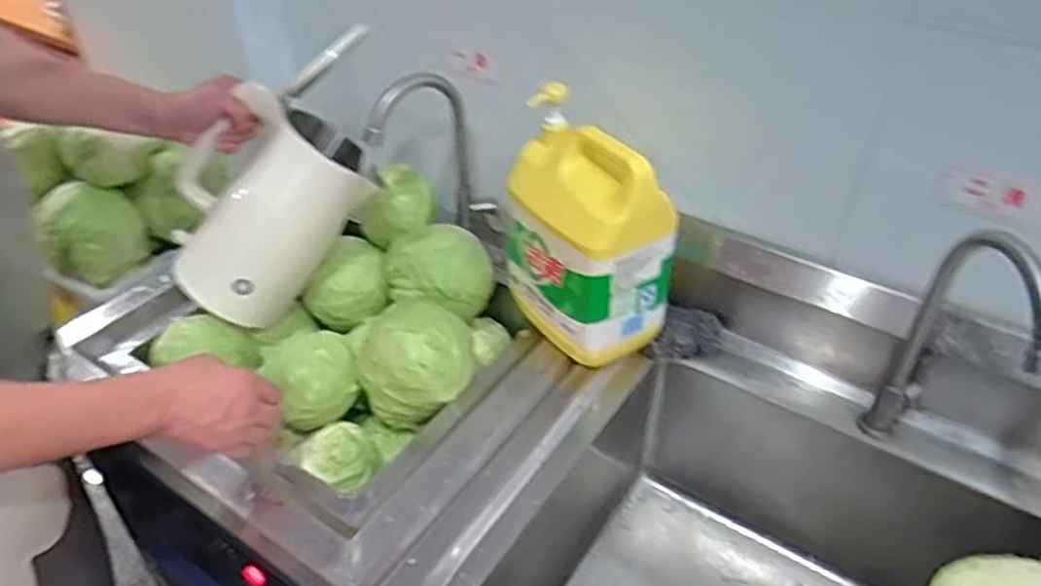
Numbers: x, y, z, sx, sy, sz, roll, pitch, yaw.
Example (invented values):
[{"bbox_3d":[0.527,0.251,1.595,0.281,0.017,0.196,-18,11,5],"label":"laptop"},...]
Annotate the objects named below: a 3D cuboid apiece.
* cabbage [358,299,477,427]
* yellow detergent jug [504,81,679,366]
[{"bbox_3d":[-0.124,0.077,0.935,0.135,0.131,0.131,1,41,-1],"label":"cabbage"},{"bbox_3d":[0.082,-0.065,0.909,0.122,0.290,0.185,-26,48,-28],"label":"yellow detergent jug"}]

